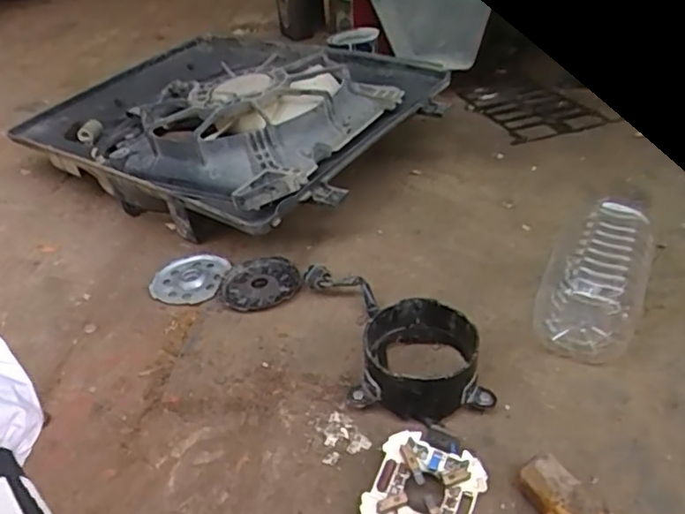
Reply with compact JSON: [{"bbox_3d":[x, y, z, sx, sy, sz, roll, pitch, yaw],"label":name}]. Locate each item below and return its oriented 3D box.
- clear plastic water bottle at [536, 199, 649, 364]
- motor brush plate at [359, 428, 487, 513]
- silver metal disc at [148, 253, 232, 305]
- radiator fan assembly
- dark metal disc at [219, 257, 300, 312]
[{"bbox_3d":[0.272,0.025,0.636,0.096,0.107,0.149,16,42,29],"label":"clear plastic water bottle"},{"bbox_3d":[0.069,0.193,0.495,0.087,0.016,0.095,17,58,20],"label":"motor brush plate"},{"bbox_3d":[-0.208,0.028,0.806,0.101,0.010,0.097,-5,36,4],"label":"silver metal disc"},{"bbox_3d":[-0.213,-0.268,1.064,0.728,0.134,0.553,20,43,33],"label":"radiator fan assembly"},{"bbox_3d":[-0.106,0.035,0.764,0.101,0.013,0.097,-5,36,4],"label":"dark metal disc"}]

